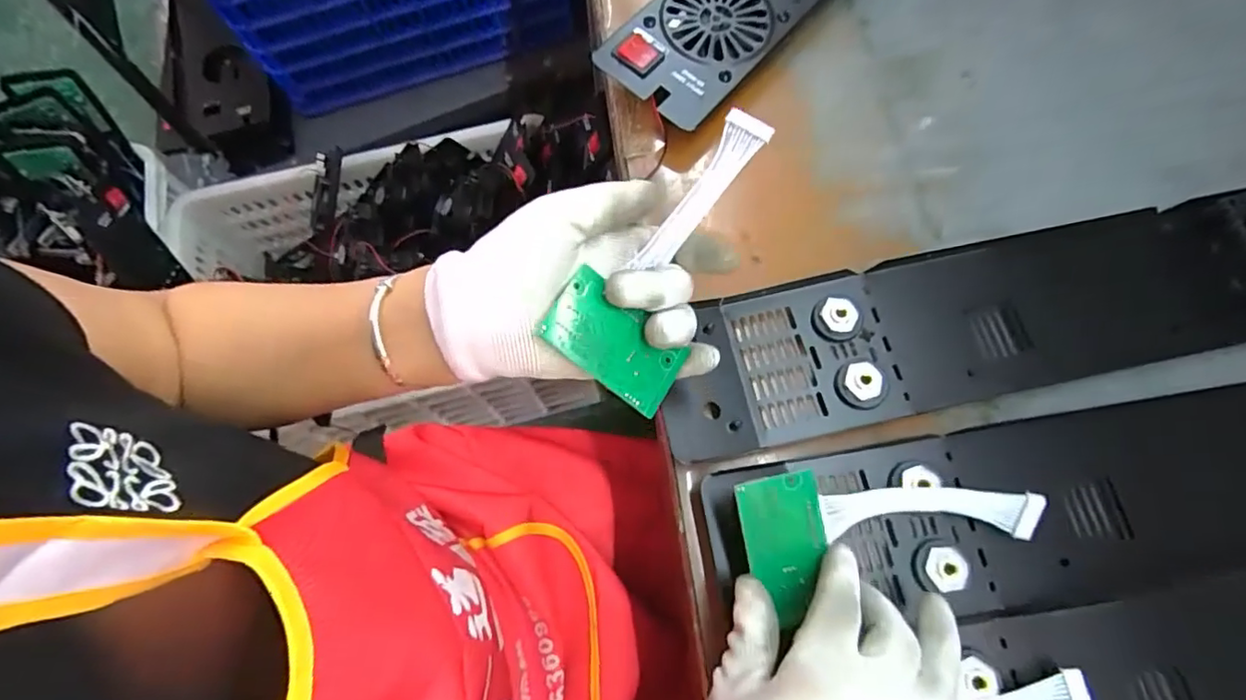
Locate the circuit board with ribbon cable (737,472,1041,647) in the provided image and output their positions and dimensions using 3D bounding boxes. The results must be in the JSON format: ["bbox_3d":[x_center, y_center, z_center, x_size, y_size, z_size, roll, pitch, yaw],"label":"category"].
[{"bbox_3d":[0.139,0.100,0.295,0.156,0.020,0.070,-2,72,-5],"label":"circuit board with ribbon cable"}]

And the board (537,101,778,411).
[{"bbox_3d":[0.029,-0.049,0.297,0.071,0.020,0.160,31,81,-21],"label":"board"}]

